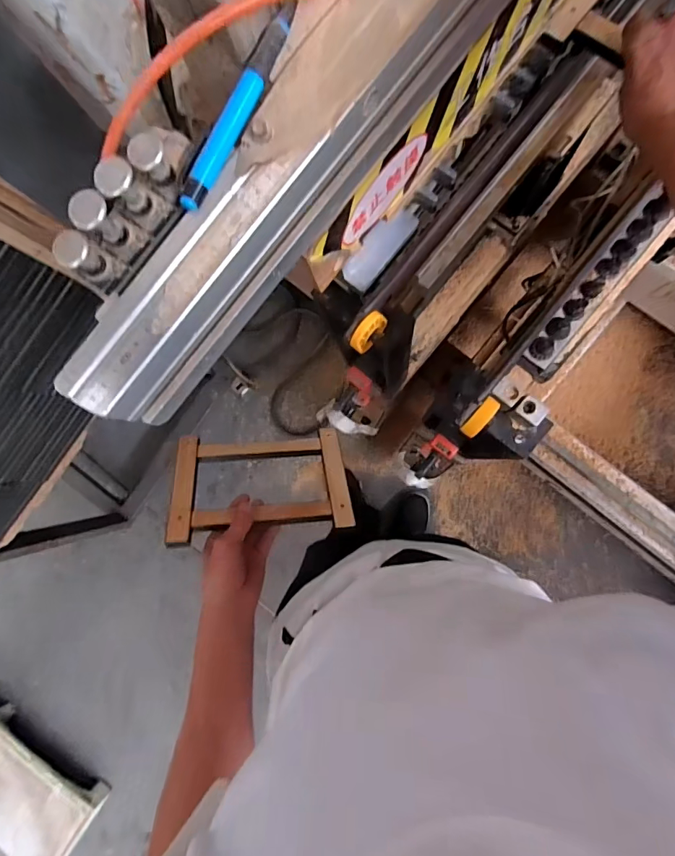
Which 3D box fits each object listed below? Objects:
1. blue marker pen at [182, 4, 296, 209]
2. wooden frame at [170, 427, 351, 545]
[{"bbox_3d":[-0.052,-0.173,0.241,0.010,0.010,0.120,29,91,8],"label":"blue marker pen"},{"bbox_3d":[-0.109,0.076,0.644,0.240,0.040,0.179,-3,47,-9],"label":"wooden frame"}]

